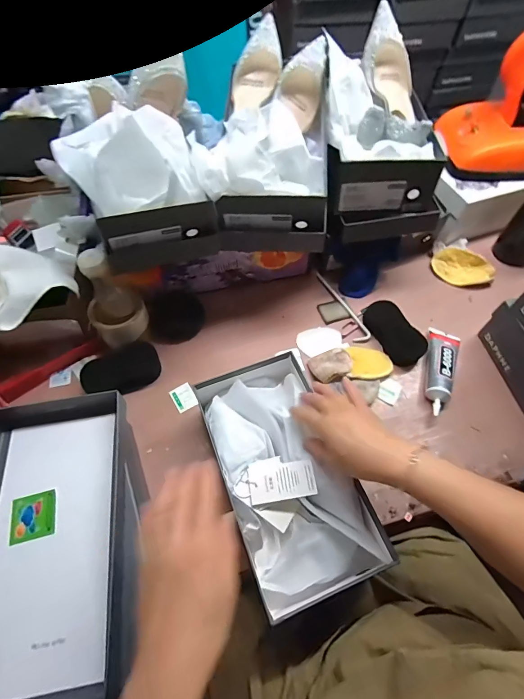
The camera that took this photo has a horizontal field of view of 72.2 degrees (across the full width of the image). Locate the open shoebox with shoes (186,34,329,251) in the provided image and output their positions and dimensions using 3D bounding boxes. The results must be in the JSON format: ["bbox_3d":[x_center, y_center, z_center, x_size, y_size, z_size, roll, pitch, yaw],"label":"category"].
[{"bbox_3d":[0.012,-0.318,0.567,0.178,0.159,0.281,3,60,1],"label":"open shoebox with shoes"}]

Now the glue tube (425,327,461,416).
[{"bbox_3d":[0.301,0.030,0.612,0.049,0.030,0.168,22,62,12],"label":"glue tube"}]

